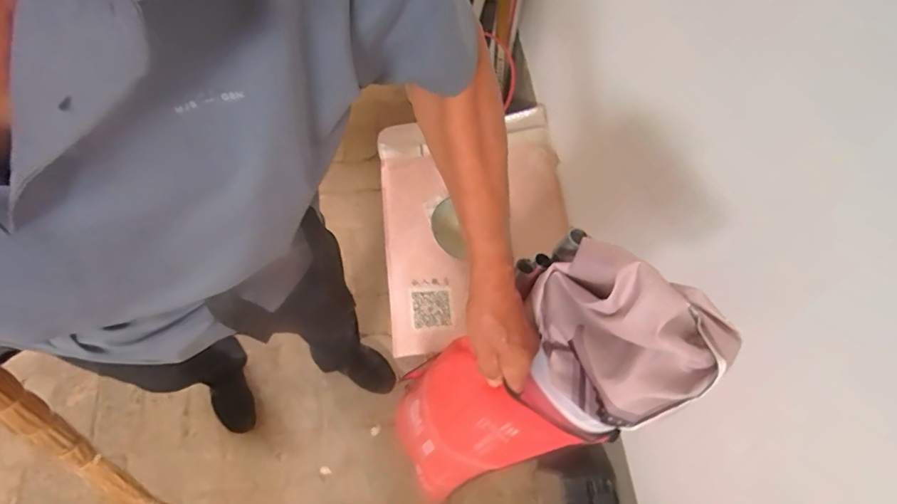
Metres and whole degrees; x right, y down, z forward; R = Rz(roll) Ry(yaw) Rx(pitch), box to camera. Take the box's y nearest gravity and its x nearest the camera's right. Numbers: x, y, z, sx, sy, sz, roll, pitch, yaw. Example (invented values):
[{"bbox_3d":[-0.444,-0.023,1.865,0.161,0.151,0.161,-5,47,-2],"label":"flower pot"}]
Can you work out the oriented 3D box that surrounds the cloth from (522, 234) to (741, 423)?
[{"bbox_3d":[0.162,0.076,0.459,0.169,0.137,0.139,42,71,13],"label":"cloth"}]

